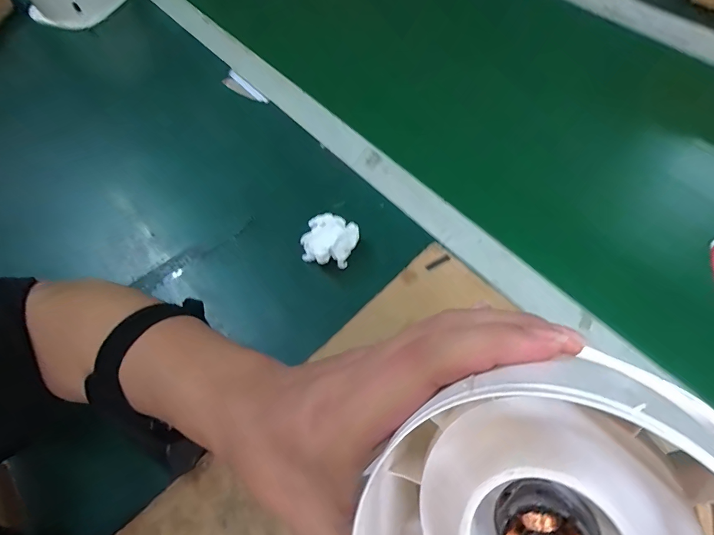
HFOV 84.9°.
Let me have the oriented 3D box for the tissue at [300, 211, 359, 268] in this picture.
[{"bbox_3d":[-0.028,-0.025,0.373,0.052,0.037,0.050,21,65,14],"label":"tissue"}]

